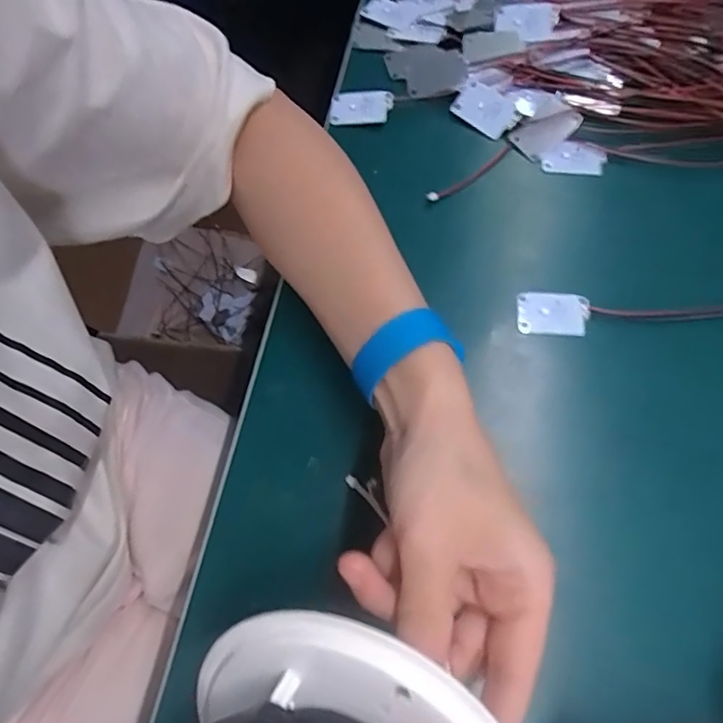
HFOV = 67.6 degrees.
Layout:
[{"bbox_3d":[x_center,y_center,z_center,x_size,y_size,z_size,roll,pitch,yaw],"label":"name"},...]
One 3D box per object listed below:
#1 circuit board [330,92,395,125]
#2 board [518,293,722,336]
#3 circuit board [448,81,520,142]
[{"bbox_3d":[0.000,-0.166,0.355,0.040,0.005,0.023,3,82,8],"label":"circuit board"},{"bbox_3d":[0.217,-0.026,0.298,0.256,0.007,0.024,2,70,0],"label":"board"},{"bbox_3d":[0.080,-0.163,0.349,0.041,0.004,0.026,34,98,6],"label":"circuit board"}]

